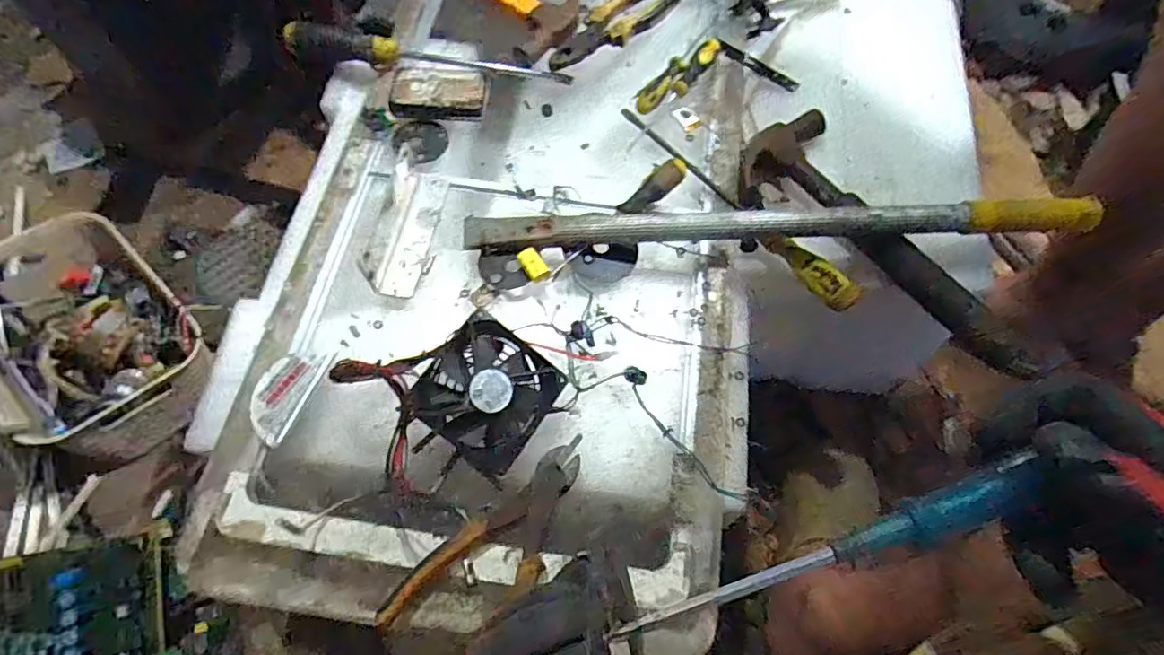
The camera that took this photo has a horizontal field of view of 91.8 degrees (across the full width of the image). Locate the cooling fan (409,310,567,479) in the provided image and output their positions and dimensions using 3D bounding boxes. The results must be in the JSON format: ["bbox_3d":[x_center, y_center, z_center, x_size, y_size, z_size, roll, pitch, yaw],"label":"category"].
[{"bbox_3d":[-0.072,0.050,0.438,0.095,0.029,0.094,42,74,-13],"label":"cooling fan"}]

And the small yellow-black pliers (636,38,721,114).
[{"bbox_3d":[0.103,-0.268,0.607,0.036,0.024,0.120,35,71,14],"label":"small yellow-black pliers"}]

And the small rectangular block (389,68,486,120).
[{"bbox_3d":[-0.147,-0.245,0.591,0.097,0.027,0.059,-1,66,0],"label":"small rectangular block"}]

